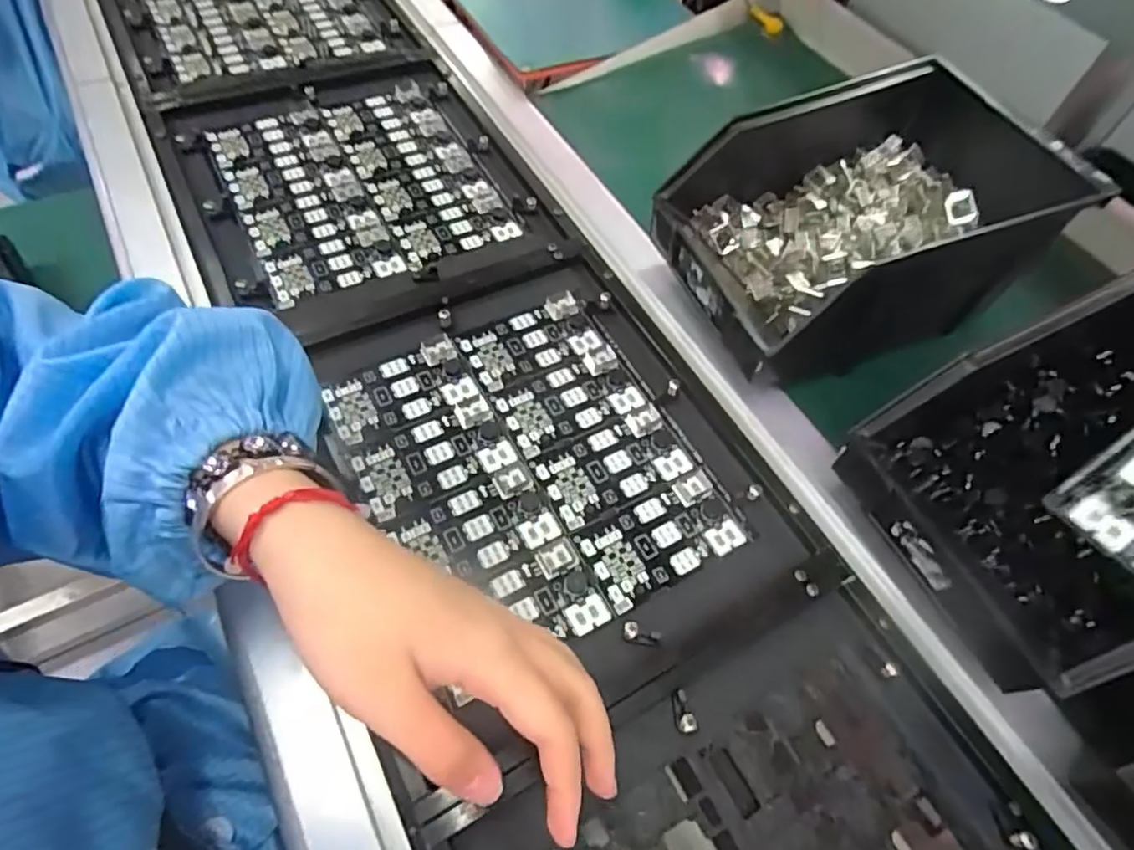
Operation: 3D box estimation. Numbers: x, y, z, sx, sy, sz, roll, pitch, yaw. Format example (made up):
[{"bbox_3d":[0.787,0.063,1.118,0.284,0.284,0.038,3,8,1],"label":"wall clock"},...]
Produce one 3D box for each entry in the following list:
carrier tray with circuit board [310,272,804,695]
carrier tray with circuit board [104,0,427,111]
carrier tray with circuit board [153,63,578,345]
[{"bbox_3d":[-0.016,0.020,0.397,0.223,0.011,0.272,-23,63,-17],"label":"carrier tray with circuit board"},{"bbox_3d":[-0.323,-0.433,0.635,0.256,0.016,0.297,-24,64,-18],"label":"carrier tray with circuit board"},{"bbox_3d":[-0.175,-0.204,0.512,0.260,0.012,0.288,-24,64,-17],"label":"carrier tray with circuit board"}]

